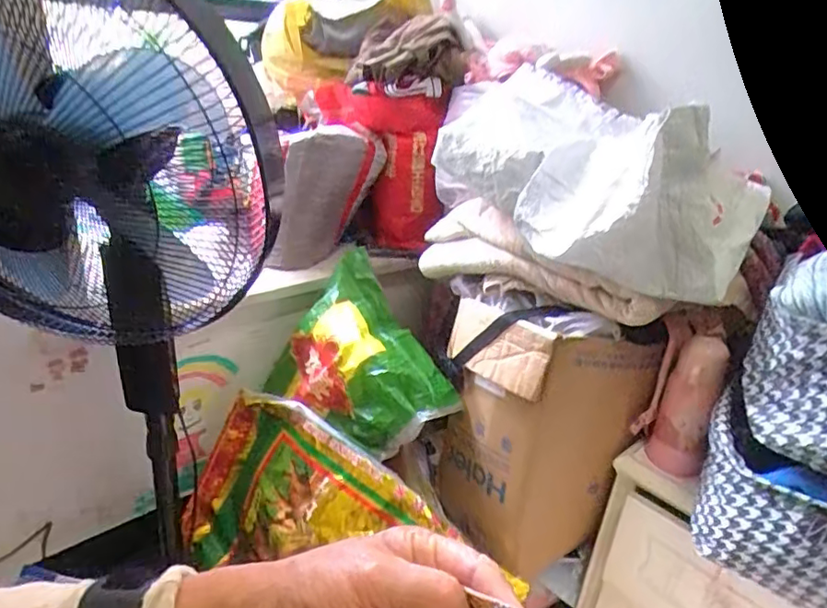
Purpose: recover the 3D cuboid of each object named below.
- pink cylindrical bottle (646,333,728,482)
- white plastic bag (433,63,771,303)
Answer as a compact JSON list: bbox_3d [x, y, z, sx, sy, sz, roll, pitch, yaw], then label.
[{"bbox_3d":[0.434,0.162,0.919,0.079,0.216,0.080,19,28,25],"label":"pink cylindrical bottle"},{"bbox_3d":[0.294,-0.211,0.937,0.271,0.235,0.476,-18,35,-41],"label":"white plastic bag"}]

